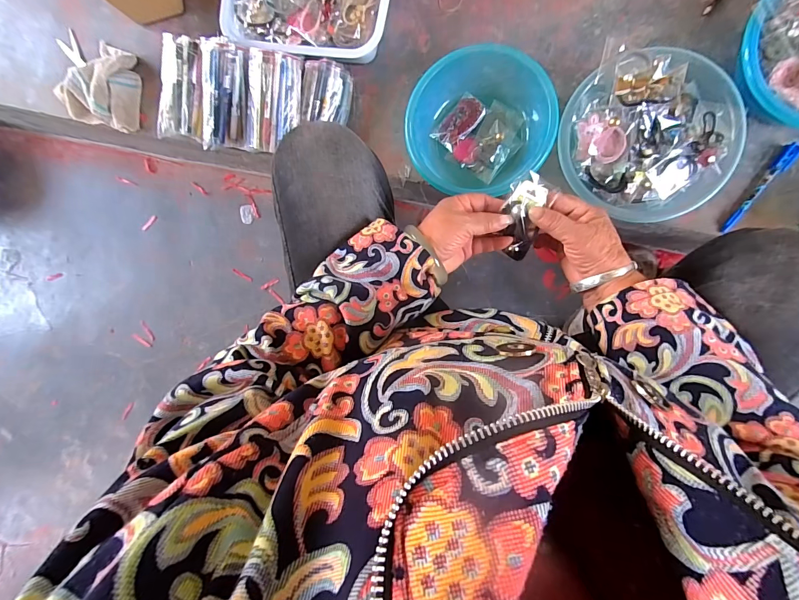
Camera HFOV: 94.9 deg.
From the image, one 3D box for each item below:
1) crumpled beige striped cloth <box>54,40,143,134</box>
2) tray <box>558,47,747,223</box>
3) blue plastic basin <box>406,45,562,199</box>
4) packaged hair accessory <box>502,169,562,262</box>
[{"bbox_3d":[-0.599,-0.431,0.719,0.190,0.056,0.158,17,95,8],"label":"crumpled beige striped cloth"},{"bbox_3d":[0.368,-0.240,0.554,0.238,0.081,0.219,0,92,9],"label":"tray"},{"bbox_3d":[0.124,-0.287,0.595,0.217,0.075,0.192,-16,90,9],"label":"blue plastic basin"},{"bbox_3d":[0.138,-0.088,0.399,0.039,0.016,0.092,6,113,8],"label":"packaged hair accessory"}]

